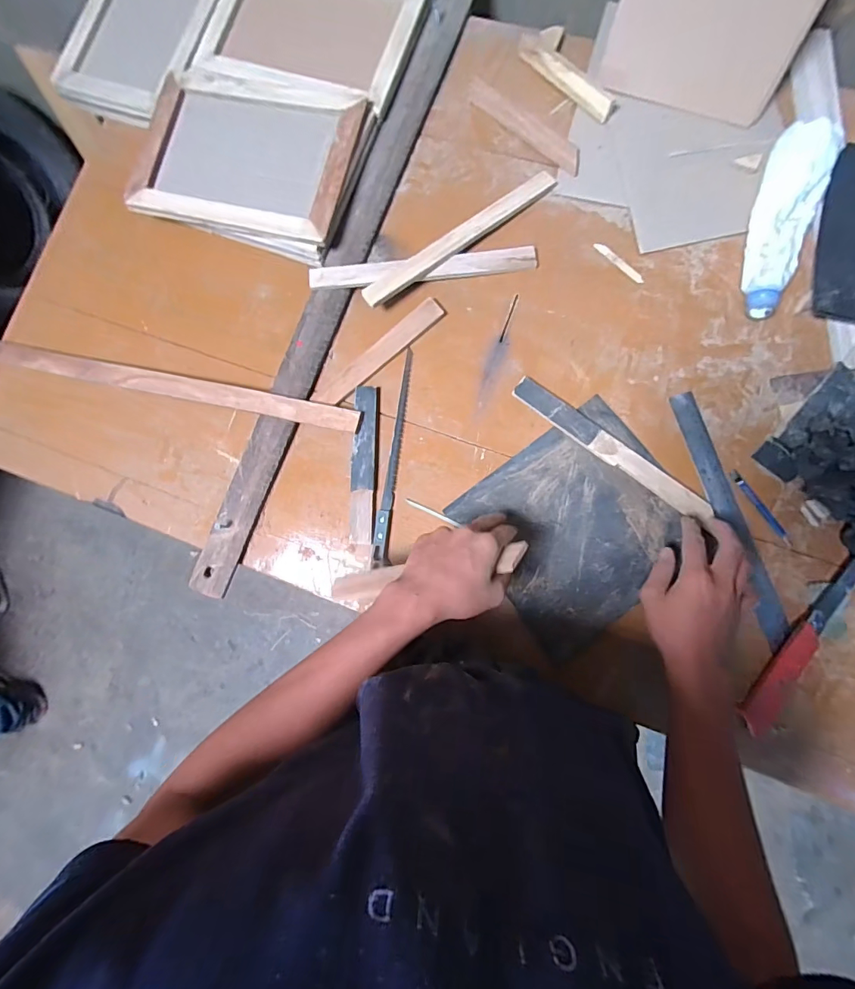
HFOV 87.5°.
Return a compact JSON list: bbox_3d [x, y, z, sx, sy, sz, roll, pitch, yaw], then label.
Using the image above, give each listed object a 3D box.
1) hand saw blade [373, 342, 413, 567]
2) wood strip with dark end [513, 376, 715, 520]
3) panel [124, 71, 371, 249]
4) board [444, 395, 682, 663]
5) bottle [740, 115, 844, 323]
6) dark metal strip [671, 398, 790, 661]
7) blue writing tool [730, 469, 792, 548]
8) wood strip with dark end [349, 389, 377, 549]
[{"bbox_3d":[-0.045,-0.049,0.581,0.017,0.004,0.283,8,82,-4],"label":"hand saw blade"},{"bbox_3d":[0.221,-0.058,0.543,0.265,0.012,0.032,38,88,9],"label":"wood strip with dark end"},{"bbox_3d":[-0.242,-0.462,0.608,0.289,0.032,0.209,15,84,10],"label":"panel"},{"bbox_3d":[0.184,0.038,0.542,0.237,0.008,0.224,-36,81,1],"label":"board"},{"bbox_3d":[0.425,-0.324,0.531,0.072,0.058,0.216,18,85,8],"label":"bottle"},{"bbox_3d":[0.357,0.023,0.528,0.031,0.006,0.306,-18,81,4],"label":"dark metal strip"},{"bbox_3d":[0.390,0.016,0.522,0.011,0.007,0.103,-31,81,1],"label":"blue writing tool"},{"bbox_3d":[-0.083,-0.040,0.578,0.029,0.011,0.205,1,83,6],"label":"wood strip with dark end"}]

